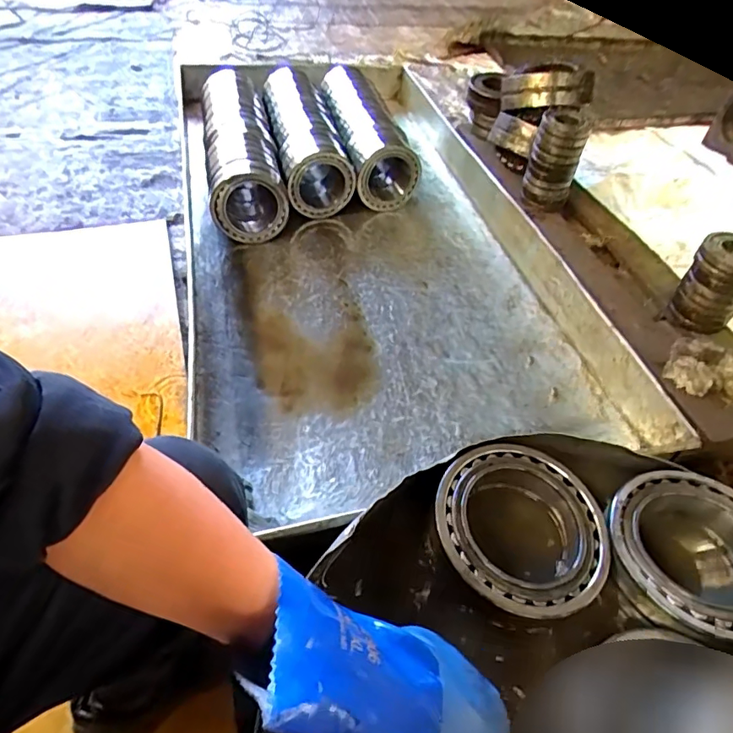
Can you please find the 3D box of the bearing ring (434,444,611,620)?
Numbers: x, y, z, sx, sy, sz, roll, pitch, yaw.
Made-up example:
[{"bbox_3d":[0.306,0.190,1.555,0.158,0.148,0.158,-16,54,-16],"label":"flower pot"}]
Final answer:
[{"bbox_3d":[0.149,0.149,0.480,0.161,0.028,0.163,22,49,14],"label":"bearing ring"}]

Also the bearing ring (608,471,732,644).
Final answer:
[{"bbox_3d":[0.313,0.177,0.472,0.157,0.053,0.157,3,48,-3],"label":"bearing ring"}]

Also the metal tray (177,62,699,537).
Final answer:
[{"bbox_3d":[-0.028,-0.323,1.082,0.720,0.195,1.285,-12,60,-11],"label":"metal tray"}]

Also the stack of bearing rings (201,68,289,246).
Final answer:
[{"bbox_3d":[-0.305,-0.514,1.205,0.150,0.170,0.526,-10,54,-11],"label":"stack of bearing rings"}]

